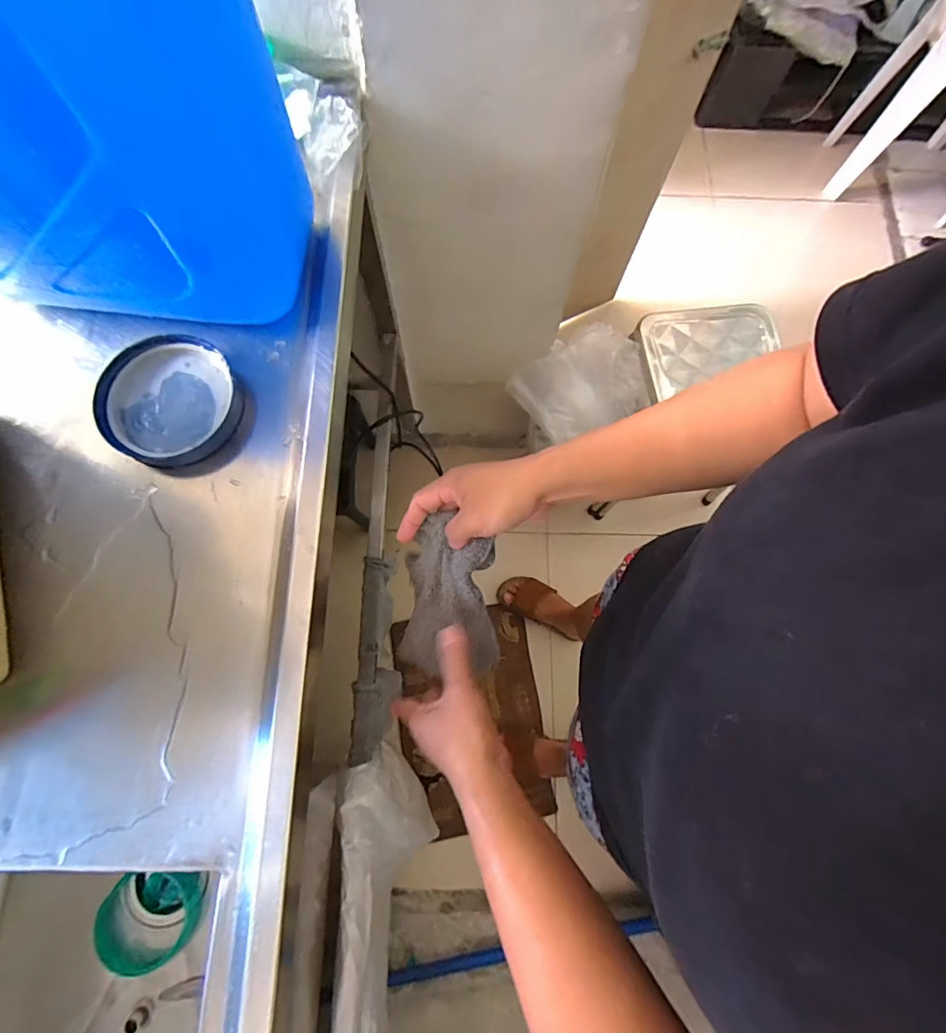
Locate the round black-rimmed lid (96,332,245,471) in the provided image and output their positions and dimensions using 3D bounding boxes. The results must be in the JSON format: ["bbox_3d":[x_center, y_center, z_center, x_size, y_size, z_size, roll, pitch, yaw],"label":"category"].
[{"bbox_3d":[-0.277,-0.107,0.453,0.115,0.027,0.120,0,74,-1],"label":"round black-rimmed lid"}]

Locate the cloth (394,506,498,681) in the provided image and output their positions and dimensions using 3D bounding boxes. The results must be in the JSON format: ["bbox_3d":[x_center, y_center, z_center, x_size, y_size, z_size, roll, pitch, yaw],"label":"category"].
[{"bbox_3d":[-0.026,0.086,0.475,0.095,0.046,0.174,6,116,19],"label":"cloth"}]

